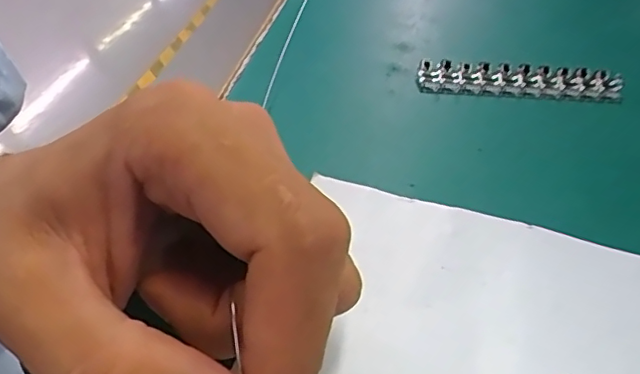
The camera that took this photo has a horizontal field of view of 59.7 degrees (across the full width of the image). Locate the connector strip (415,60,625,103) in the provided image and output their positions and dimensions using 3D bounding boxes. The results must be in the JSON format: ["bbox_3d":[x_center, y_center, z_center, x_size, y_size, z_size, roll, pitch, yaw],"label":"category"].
[{"bbox_3d":[0.109,-0.058,0.304,0.110,0.012,0.022,1,40,-5],"label":"connector strip"}]

